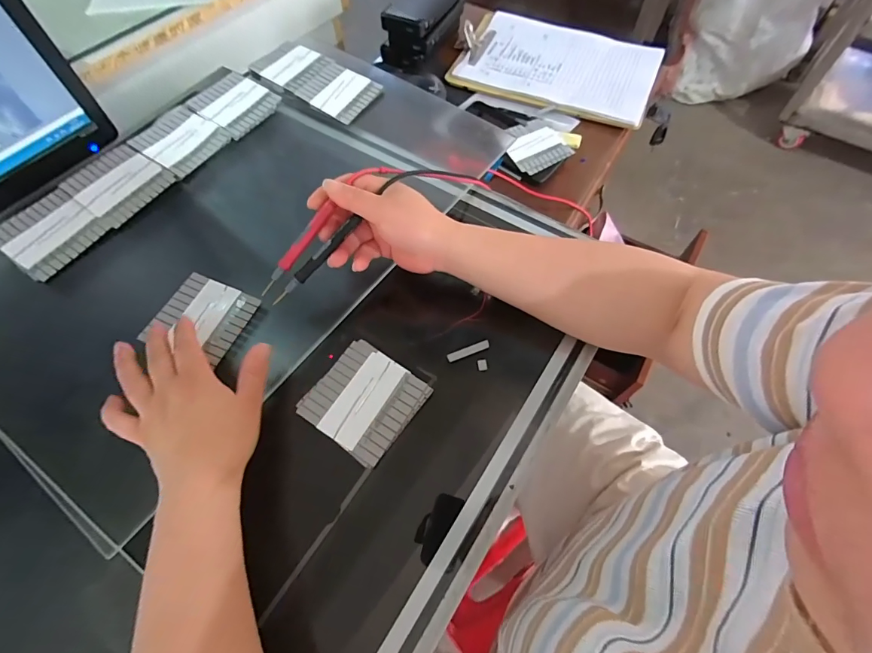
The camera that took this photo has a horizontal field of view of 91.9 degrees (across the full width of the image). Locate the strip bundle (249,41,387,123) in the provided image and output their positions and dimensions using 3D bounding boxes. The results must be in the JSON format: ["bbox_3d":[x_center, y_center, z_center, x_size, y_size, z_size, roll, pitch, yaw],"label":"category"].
[{"bbox_3d":[-0.148,-0.306,0.521,0.154,0.019,0.079,28,67,15],"label":"strip bundle"}]

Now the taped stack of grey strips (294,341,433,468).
[{"bbox_3d":[-0.058,0.059,0.343,0.080,0.004,0.079,32,68,17],"label":"taped stack of grey strips"}]

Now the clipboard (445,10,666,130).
[{"bbox_3d":[0.198,-0.431,0.693,0.309,0.022,0.225,18,64,11],"label":"clipboard"}]

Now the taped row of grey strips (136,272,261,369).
[{"bbox_3d":[-0.205,-0.009,0.371,0.074,0.008,0.069,19,64,11],"label":"taped row of grey strips"}]

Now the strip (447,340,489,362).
[{"bbox_3d":[0.028,0.021,0.365,0.039,0.004,0.007,-20,64,-9],"label":"strip"}]

